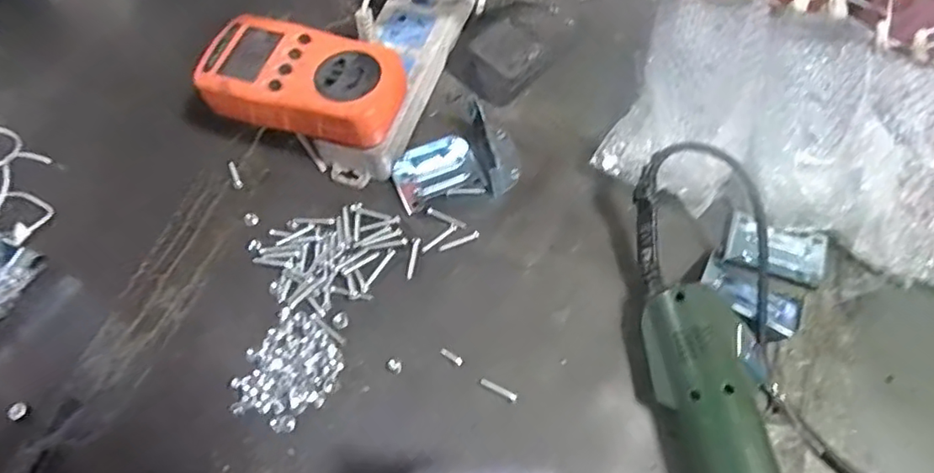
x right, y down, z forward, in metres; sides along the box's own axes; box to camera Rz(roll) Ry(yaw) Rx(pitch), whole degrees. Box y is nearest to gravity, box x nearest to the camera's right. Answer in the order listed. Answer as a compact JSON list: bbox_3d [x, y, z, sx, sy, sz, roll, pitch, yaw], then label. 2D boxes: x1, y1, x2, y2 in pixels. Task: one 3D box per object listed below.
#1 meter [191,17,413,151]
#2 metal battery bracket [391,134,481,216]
[{"bbox_3d":[-0.107,-0.102,0.384,0.128,0.036,0.064,14,65,9],"label":"meter"},{"bbox_3d":[-0.022,-0.044,0.403,0.057,0.010,0.040,-24,65,-10],"label":"metal battery bracket"}]

